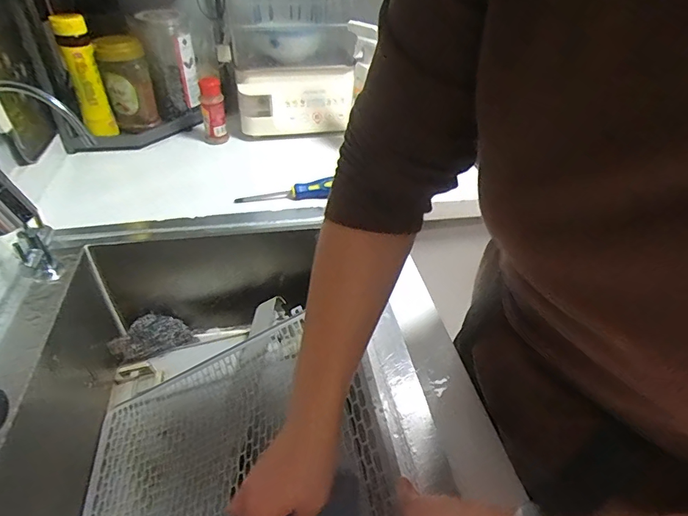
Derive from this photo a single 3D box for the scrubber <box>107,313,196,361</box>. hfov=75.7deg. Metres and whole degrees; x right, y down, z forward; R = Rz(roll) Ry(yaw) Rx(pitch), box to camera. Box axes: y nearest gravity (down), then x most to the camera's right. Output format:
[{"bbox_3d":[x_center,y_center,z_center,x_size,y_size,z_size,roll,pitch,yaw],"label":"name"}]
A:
[{"bbox_3d":[-0.319,0.127,0.732,0.126,0.043,0.054,-16,43,-22],"label":"scrubber"}]

